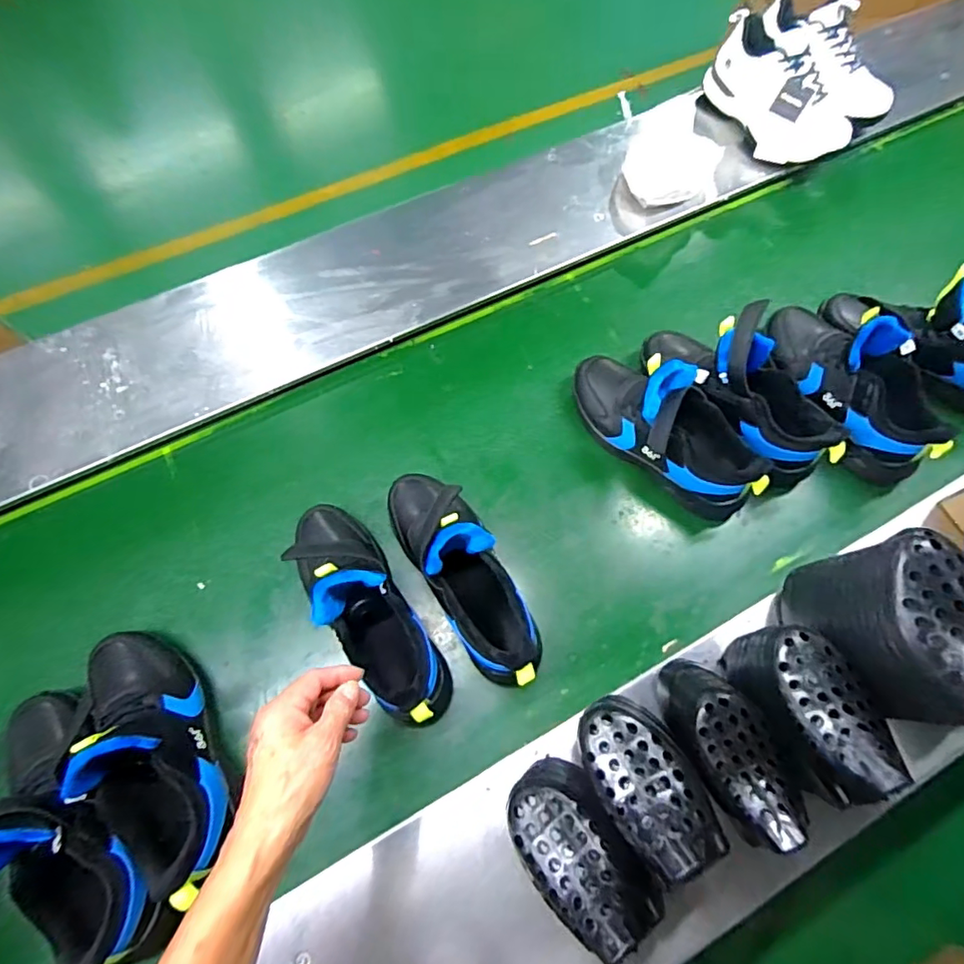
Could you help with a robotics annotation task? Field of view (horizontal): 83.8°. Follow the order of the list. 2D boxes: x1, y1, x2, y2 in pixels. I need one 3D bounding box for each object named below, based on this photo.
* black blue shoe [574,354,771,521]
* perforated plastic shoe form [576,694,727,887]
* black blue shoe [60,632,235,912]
[{"bbox_3d":[0.240,-0.083,0.695,0.107,0.132,0.286,-41,75,-15],"label":"black blue shoe"},{"bbox_3d":[0.138,0.245,0.443,0.079,0.049,0.133,-23,66,-9],"label":"perforated plastic shoe form"},{"bbox_3d":[-0.346,0.266,0.544,0.095,0.145,0.278,-30,71,-12],"label":"black blue shoe"}]

